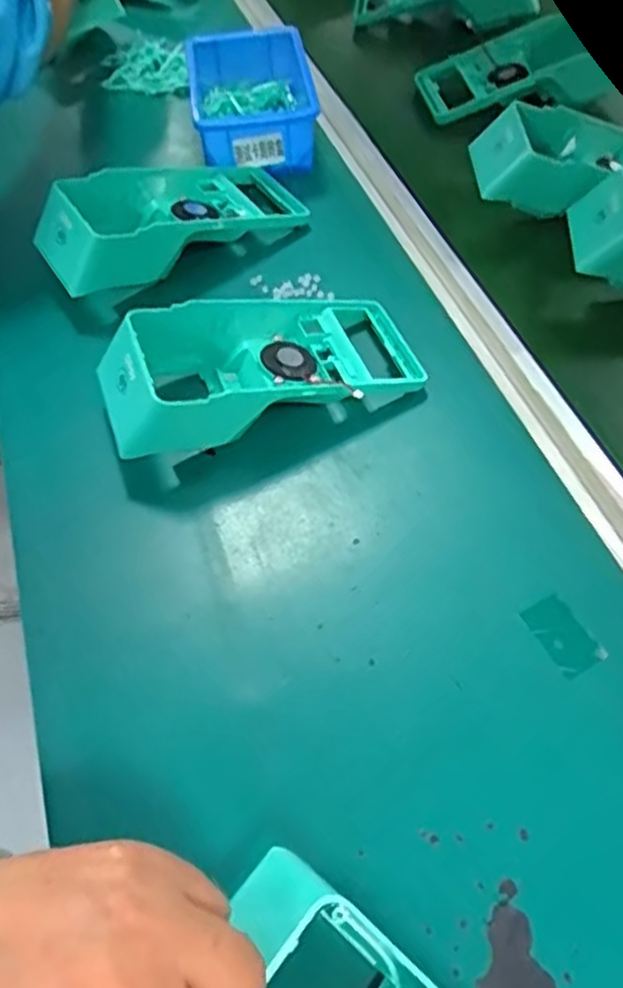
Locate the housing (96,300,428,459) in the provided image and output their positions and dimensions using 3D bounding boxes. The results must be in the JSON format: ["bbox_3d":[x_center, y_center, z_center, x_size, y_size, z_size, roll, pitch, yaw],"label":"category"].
[{"bbox_3d":[-0.029,-0.080,0.416,0.191,0.050,0.090,-16,57,-10],"label":"housing"}]

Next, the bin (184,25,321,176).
[{"bbox_3d":[-0.051,-0.333,0.584,0.100,0.051,0.152,-8,56,-5],"label":"bin"}]

